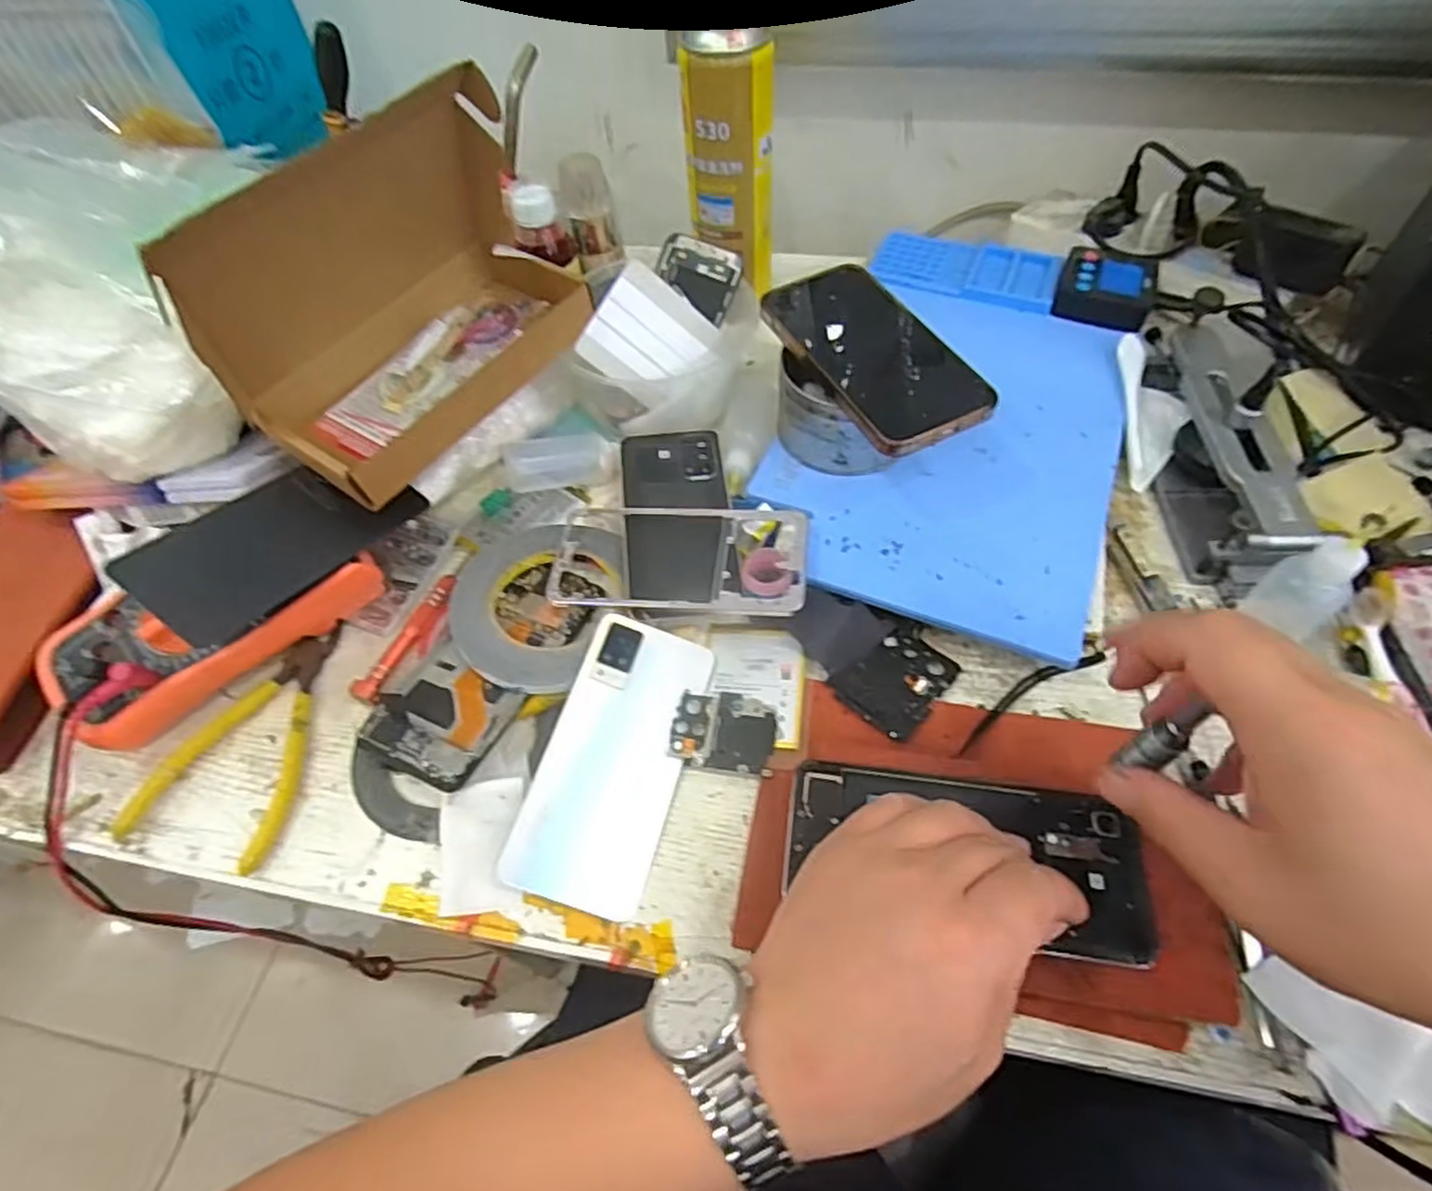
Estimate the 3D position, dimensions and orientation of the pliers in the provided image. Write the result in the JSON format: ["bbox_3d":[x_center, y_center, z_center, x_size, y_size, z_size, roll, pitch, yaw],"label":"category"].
[{"bbox_3d":[-0.266,0.078,0.414,0.089,0.010,0.143,12,57,12],"label":"pliers"}]

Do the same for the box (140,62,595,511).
[{"bbox_3d":[-0.192,-0.182,0.421,0.118,0.147,0.209,32,63,23],"label":"box"}]

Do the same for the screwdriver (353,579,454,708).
[{"bbox_3d":[-0.189,0.025,0.442,0.019,0.015,0.096,17,58,15],"label":"screwdriver"}]

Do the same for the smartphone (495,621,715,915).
[{"bbox_3d":[-0.055,0.087,0.389,0.072,0.007,0.156,21,61,-4],"label":"smartphone"}]

